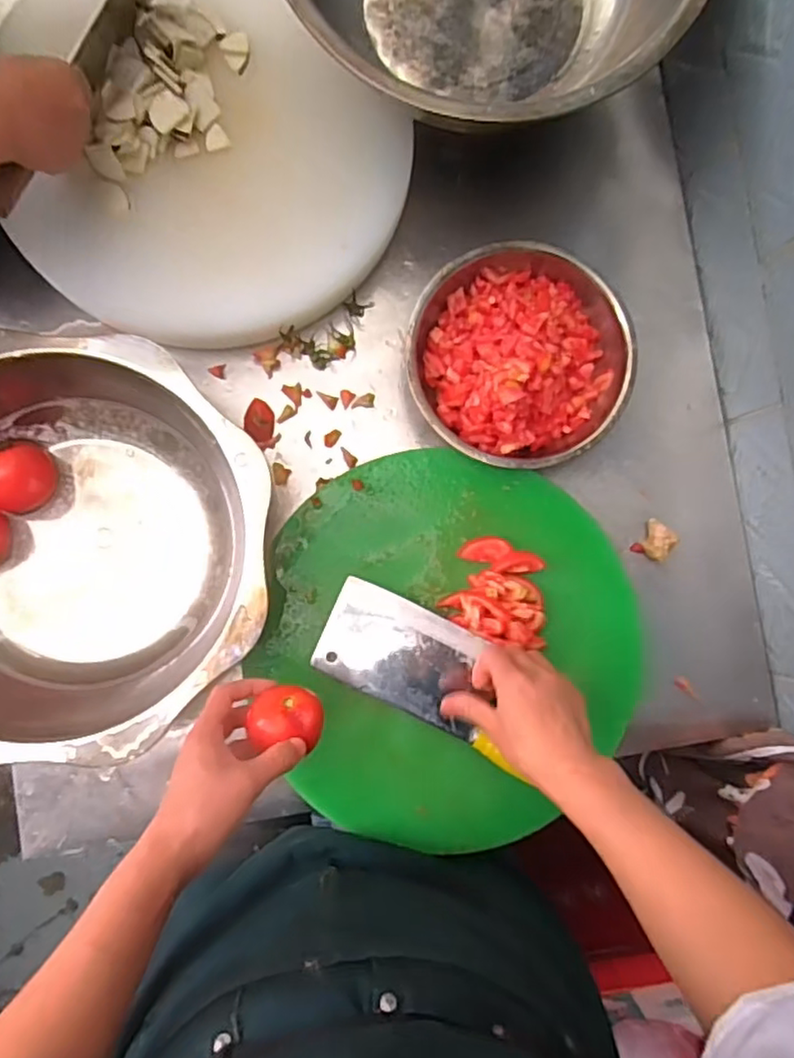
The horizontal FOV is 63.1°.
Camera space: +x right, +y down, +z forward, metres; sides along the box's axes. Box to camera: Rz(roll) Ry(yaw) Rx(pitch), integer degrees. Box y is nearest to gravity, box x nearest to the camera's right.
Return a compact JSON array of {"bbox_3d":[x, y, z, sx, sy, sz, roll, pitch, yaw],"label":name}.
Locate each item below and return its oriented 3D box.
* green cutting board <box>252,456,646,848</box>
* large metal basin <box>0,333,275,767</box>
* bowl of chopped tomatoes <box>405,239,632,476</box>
[{"bbox_3d":[0.051,0.115,0.634,0.365,0.032,0.368,9,83,-1],"label":"green cutting board"},{"bbox_3d":[-0.316,0.011,0.619,0.383,0.123,0.371,0,87,-6],"label":"large metal basin"},{"bbox_3d":[0.123,-0.176,0.677,0.215,0.084,0.224,0,87,-6],"label":"bowl of chopped tomatoes"}]

